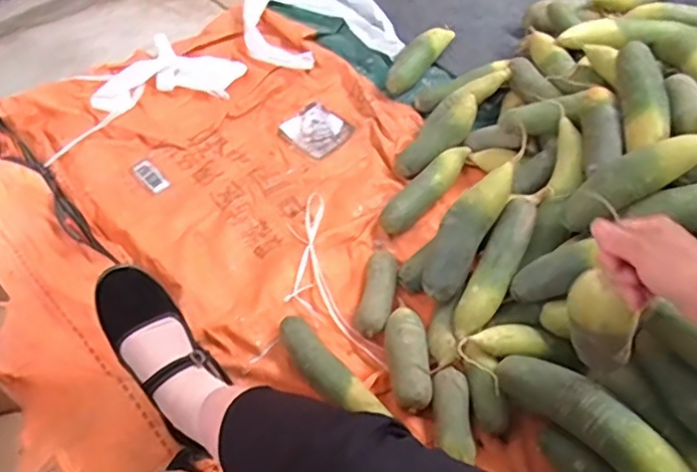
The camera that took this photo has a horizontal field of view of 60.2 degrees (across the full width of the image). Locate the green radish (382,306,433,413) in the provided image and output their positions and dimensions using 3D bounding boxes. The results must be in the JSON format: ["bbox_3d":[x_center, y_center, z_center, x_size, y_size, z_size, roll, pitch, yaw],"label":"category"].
[{"bbox_3d":[0.078,0.163,0.804,0.050,0.059,0.138,-6,54,-4],"label":"green radish"}]

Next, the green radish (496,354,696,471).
[{"bbox_3d":[0.293,0.218,0.650,0.049,0.056,0.306,-33,46,-24],"label":"green radish"}]

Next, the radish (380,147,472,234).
[{"bbox_3d":[0.135,-0.079,0.999,0.050,0.054,0.214,38,63,25],"label":"radish"}]

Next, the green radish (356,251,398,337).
[{"bbox_3d":[0.044,0.078,0.894,0.051,0.040,0.154,7,54,5],"label":"green radish"}]

